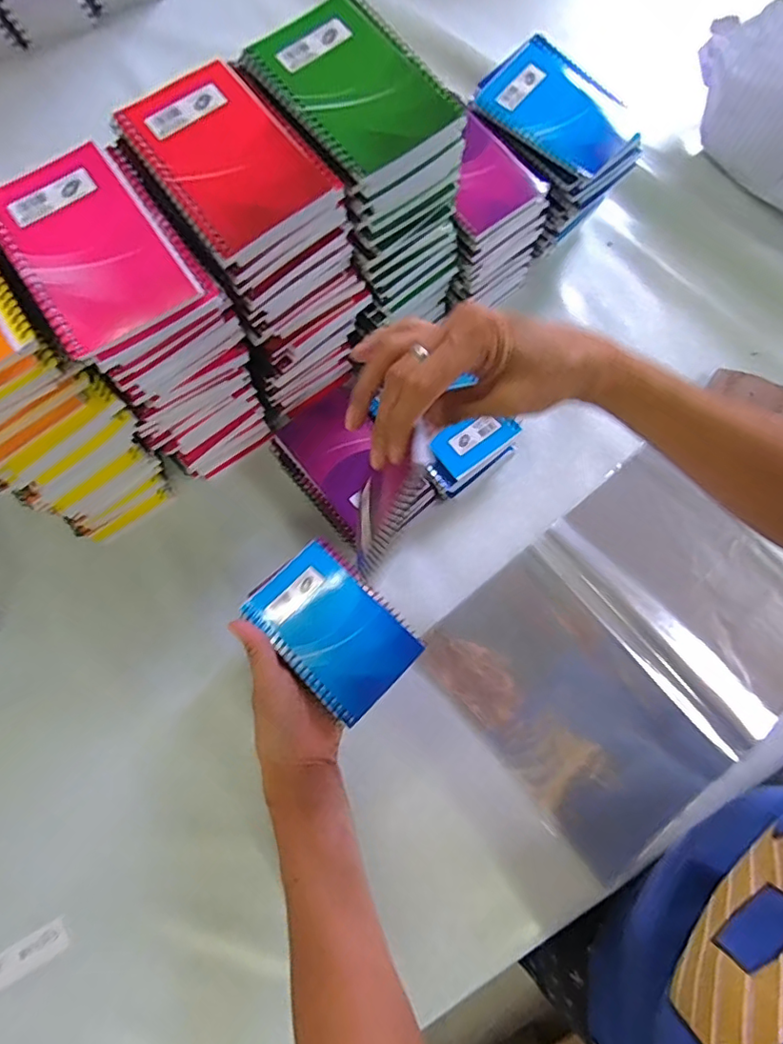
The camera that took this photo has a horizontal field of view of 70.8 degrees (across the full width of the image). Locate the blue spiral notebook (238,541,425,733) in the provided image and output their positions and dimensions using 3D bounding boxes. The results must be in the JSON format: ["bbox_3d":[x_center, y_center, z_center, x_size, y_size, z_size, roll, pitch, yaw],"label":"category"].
[{"bbox_3d":[-0.048,0.081,0.431,0.131,0.007,0.080,40,76,21],"label":"blue spiral notebook"}]

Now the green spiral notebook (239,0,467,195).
[{"bbox_3d":[-0.022,-0.283,0.357,0.090,0.013,0.131,-38,78,-8],"label":"green spiral notebook"}]

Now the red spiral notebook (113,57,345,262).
[{"bbox_3d":[-0.102,-0.229,0.343,0.088,0.009,0.129,-37,78,-8],"label":"red spiral notebook"}]

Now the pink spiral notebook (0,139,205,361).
[{"bbox_3d":[-0.180,-0.164,0.327,0.080,0.011,0.126,-34,77,-7],"label":"pink spiral notebook"}]

